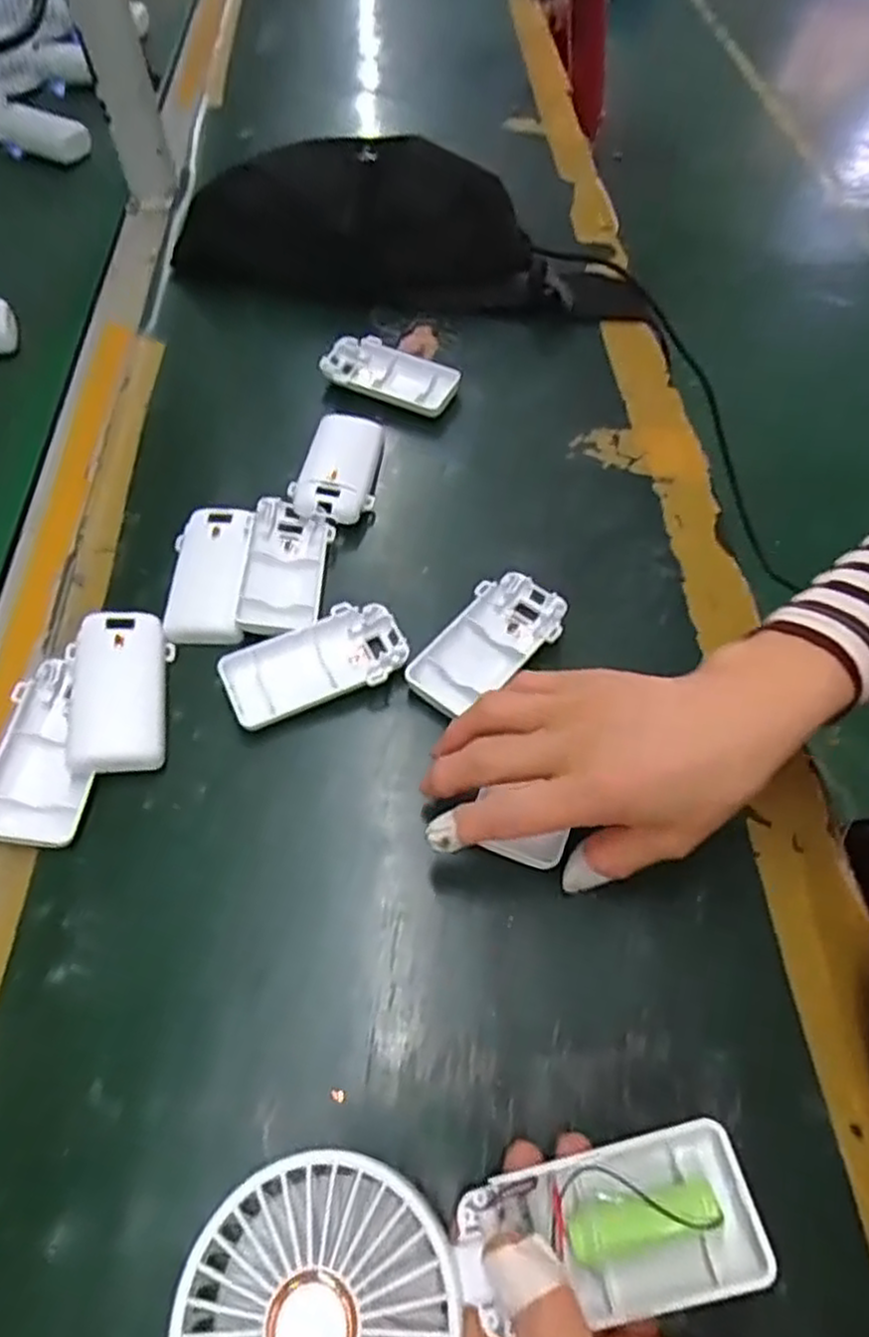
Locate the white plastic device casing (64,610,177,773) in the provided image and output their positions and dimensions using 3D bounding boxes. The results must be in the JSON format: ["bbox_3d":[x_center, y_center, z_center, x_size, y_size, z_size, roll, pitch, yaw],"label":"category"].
[{"bbox_3d":[-0.160,0.010,0.375,0.047,0.029,0.092,-7,57,-4],"label":"white plastic device casing"}]

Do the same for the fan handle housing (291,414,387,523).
[{"bbox_3d":[-0.060,-0.127,0.468,0.047,0.023,0.092,7,57,5],"label":"fan handle housing"}]

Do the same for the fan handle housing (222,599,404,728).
[{"bbox_3d":[-0.062,-0.001,0.393,0.094,0.019,0.048,-19,58,-11],"label":"fan handle housing"}]

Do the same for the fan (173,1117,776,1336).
[{"bbox_3d":[0.012,0.191,0.234,0.177,0.028,0.079,-12,57,-6],"label":"fan"}]

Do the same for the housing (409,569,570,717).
[{"bbox_3d":[0.029,-0.012,0.402,0.047,0.021,0.094,38,65,23],"label":"housing"}]

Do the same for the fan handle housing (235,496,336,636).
[{"bbox_3d":[-0.085,-0.059,0.426,0.045,0.016,0.093,1,57,1],"label":"fan handle housing"}]

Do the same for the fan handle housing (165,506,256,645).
[{"bbox_3d":[-0.128,-0.055,0.421,0.045,0.017,0.090,0,57,0],"label":"fan handle housing"}]

